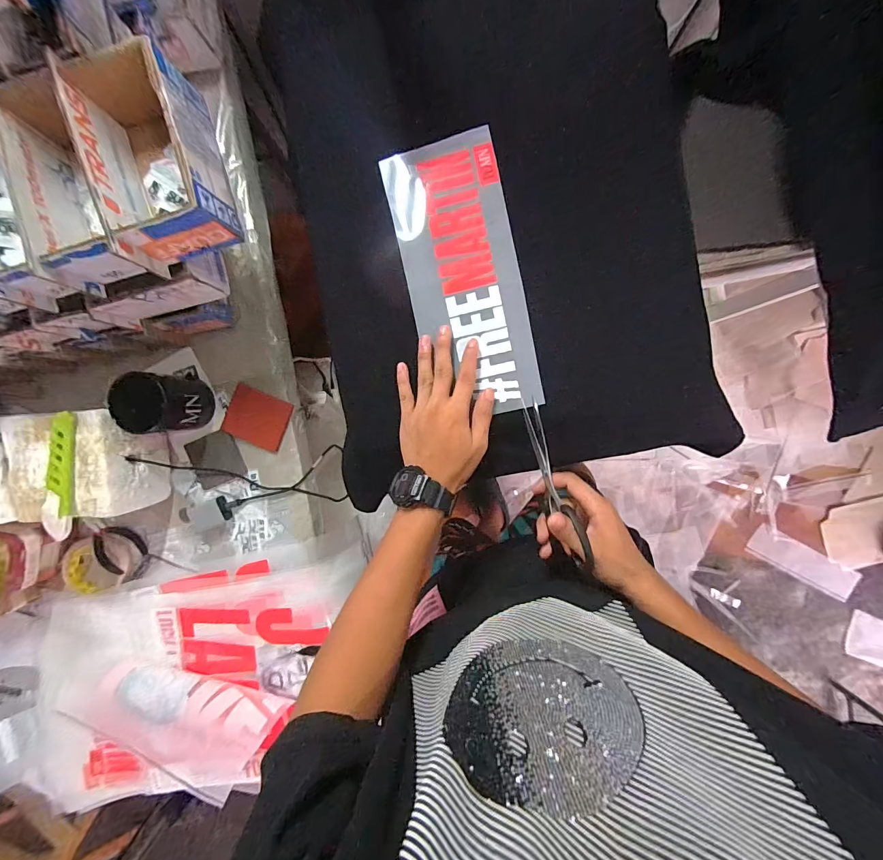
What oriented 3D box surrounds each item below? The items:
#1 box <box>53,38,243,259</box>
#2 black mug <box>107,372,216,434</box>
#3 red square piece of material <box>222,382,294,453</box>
[{"bbox_3d":[-0.273,-0.255,0.381,0.098,0.078,0.154,-15,92,5],"label":"box"},{"bbox_3d":[-0.390,-0.037,0.542,0.077,0.104,0.078,-1,93,4],"label":"black mug"},{"bbox_3d":[-0.277,-0.017,0.586,0.091,0.010,0.080,22,94,3],"label":"red square piece of material"}]

